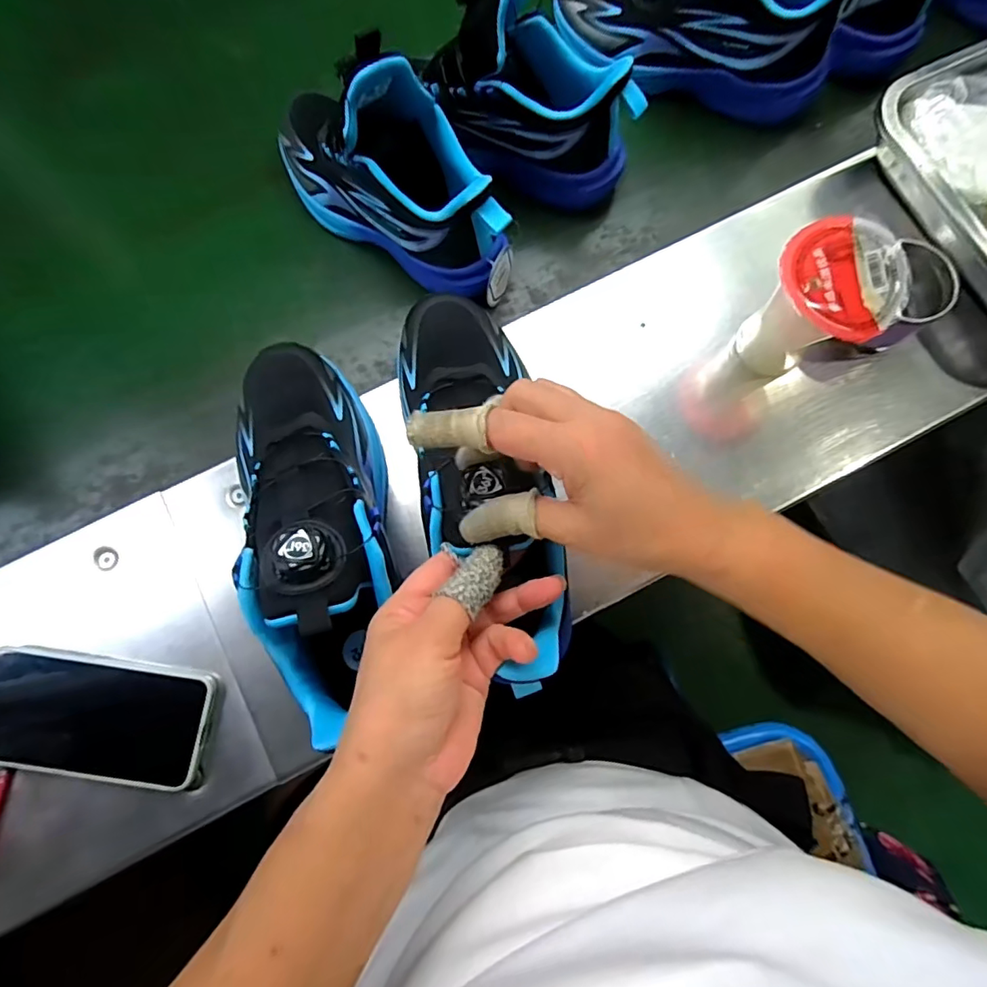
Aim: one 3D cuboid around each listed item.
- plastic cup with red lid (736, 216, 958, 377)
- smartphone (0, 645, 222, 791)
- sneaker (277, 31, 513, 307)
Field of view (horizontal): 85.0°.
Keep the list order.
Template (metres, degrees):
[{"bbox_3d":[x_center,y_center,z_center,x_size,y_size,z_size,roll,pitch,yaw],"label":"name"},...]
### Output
[{"bbox_3d":[0.228,-0.129,0.382,0.091,0.100,0.079,-13,78,-1],"label":"plastic cup with red lid"},{"bbox_3d":[-0.279,0.154,0.374,0.159,0.016,0.076,8,78,4],"label":"smartphone"},{"bbox_3d":[-0.085,-0.258,0.428,0.237,0.155,0.082,31,81,8],"label":"sneaker"}]

